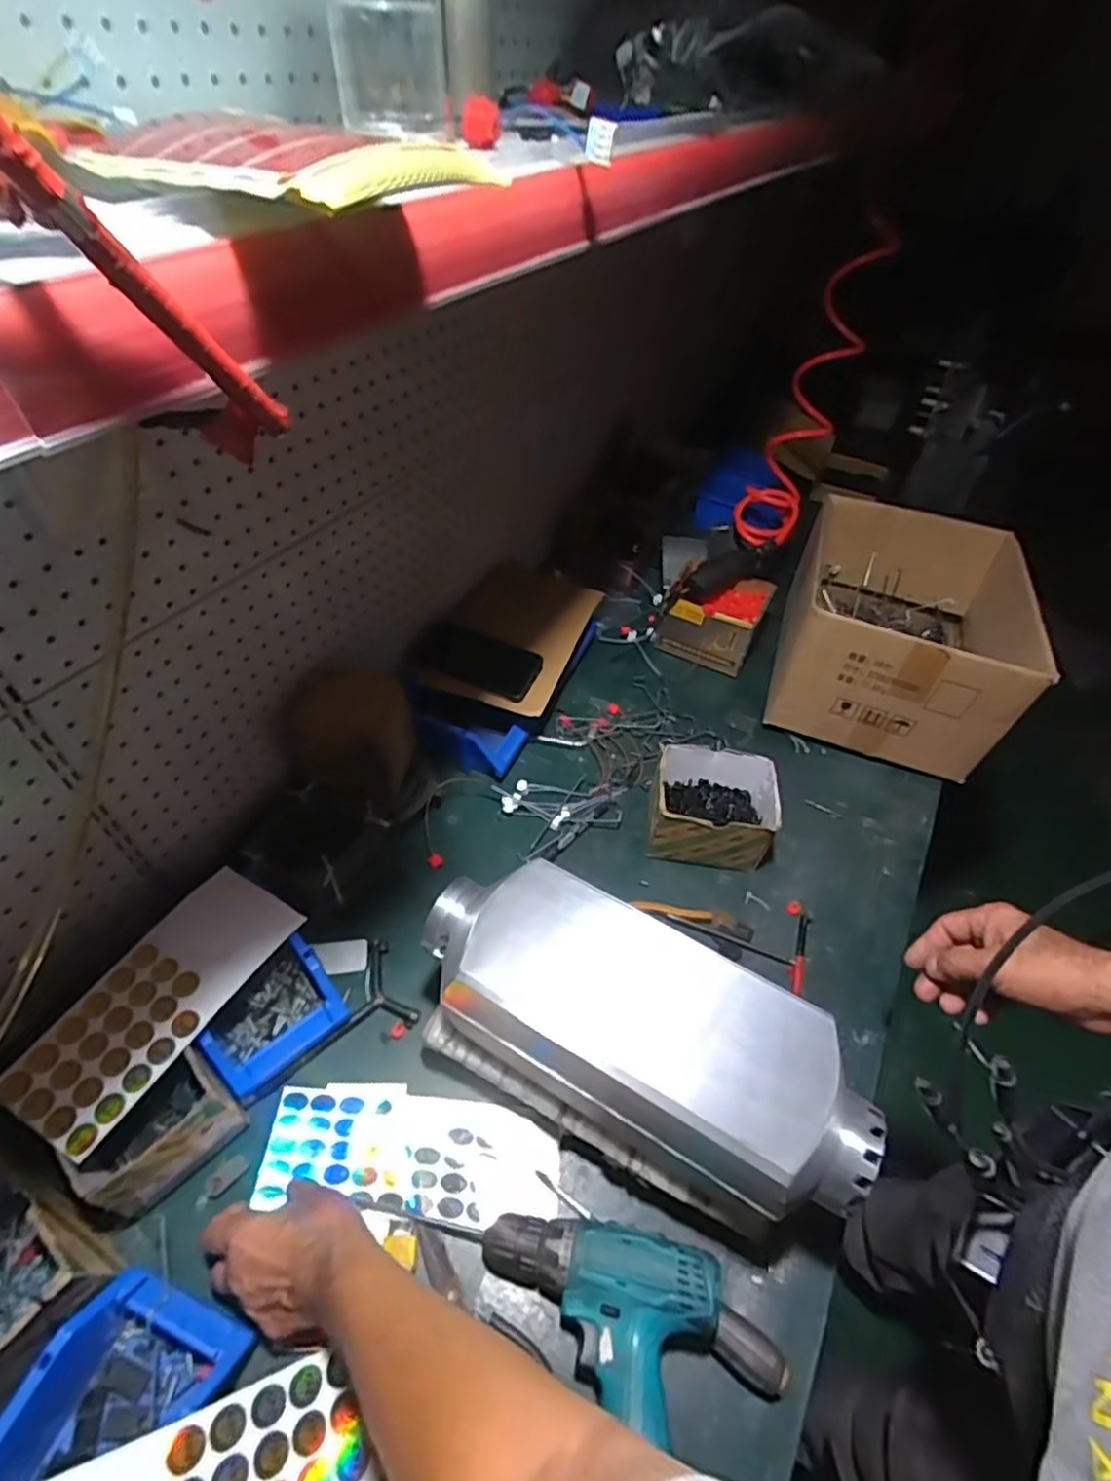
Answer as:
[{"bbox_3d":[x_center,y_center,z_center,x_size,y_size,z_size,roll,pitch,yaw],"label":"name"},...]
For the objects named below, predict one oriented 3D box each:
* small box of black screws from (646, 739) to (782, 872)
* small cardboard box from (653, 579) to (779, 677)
[{"bbox_3d":[0.195,0.083,0.801,0.150,0.098,0.124,7,49,2],"label":"small box of black screws"},{"bbox_3d":[0.266,-0.201,1.059,0.149,0.098,0.142,24,52,16],"label":"small cardboard box"}]

